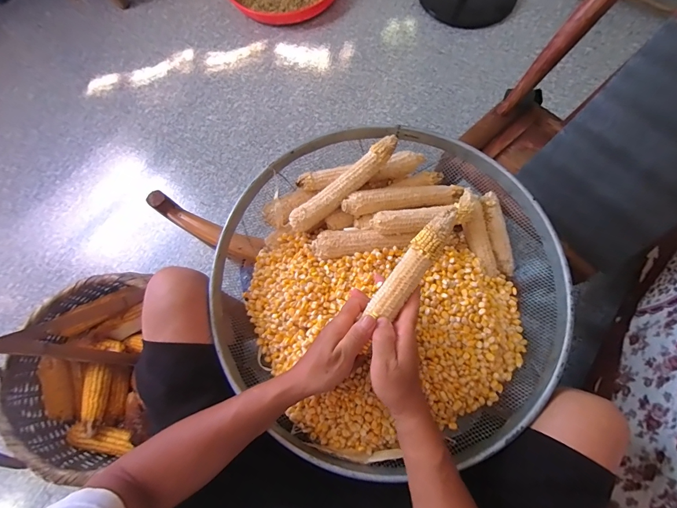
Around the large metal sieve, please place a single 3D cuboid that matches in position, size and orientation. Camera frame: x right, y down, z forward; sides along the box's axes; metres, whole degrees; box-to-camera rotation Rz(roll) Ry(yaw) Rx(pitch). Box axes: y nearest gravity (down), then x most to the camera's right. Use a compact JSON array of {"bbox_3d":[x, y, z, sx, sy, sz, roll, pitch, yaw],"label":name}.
[{"bbox_3d":[0.070,0.041,0.504,0.493,0.087,0.483,0,74,1],"label":"large metal sieve"}]

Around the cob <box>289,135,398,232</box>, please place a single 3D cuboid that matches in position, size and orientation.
[{"bbox_3d":[0.009,-0.107,0.522,0.203,0.028,0.037,-40,77,5],"label":"cob"}]

